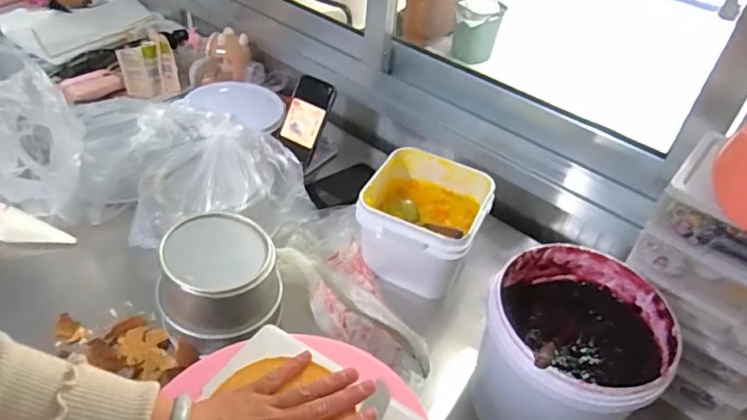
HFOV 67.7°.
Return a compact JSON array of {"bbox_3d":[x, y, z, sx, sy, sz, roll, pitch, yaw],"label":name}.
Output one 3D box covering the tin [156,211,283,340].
[{"bbox_3d":[-0.200,0.080,0.726,0.145,0.084,0.139,4,42,-3],"label":"tin"}]

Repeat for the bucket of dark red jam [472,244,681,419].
[{"bbox_3d":[0.223,0.172,0.659,0.193,0.166,0.193,4,42,-3],"label":"bucket of dark red jam"}]

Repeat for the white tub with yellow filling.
[{"bbox_3d":[0.075,0.018,0.846,0.169,0.132,0.165,22,44,16],"label":"white tub with yellow filling"}]

